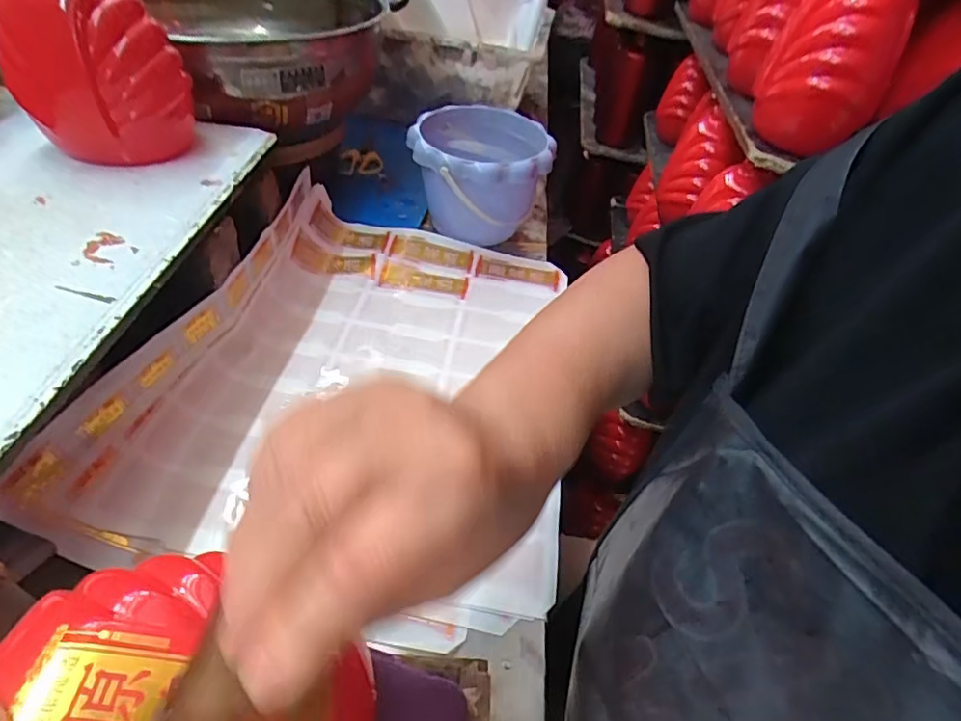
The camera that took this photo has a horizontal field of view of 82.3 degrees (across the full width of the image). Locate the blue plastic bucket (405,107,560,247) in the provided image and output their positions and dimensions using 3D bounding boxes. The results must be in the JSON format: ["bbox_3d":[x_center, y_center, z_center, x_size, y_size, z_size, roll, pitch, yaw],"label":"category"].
[{"bbox_3d":[0.001,-0.217,0.661,0.155,0.120,0.173,13,44,1],"label":"blue plastic bucket"}]

